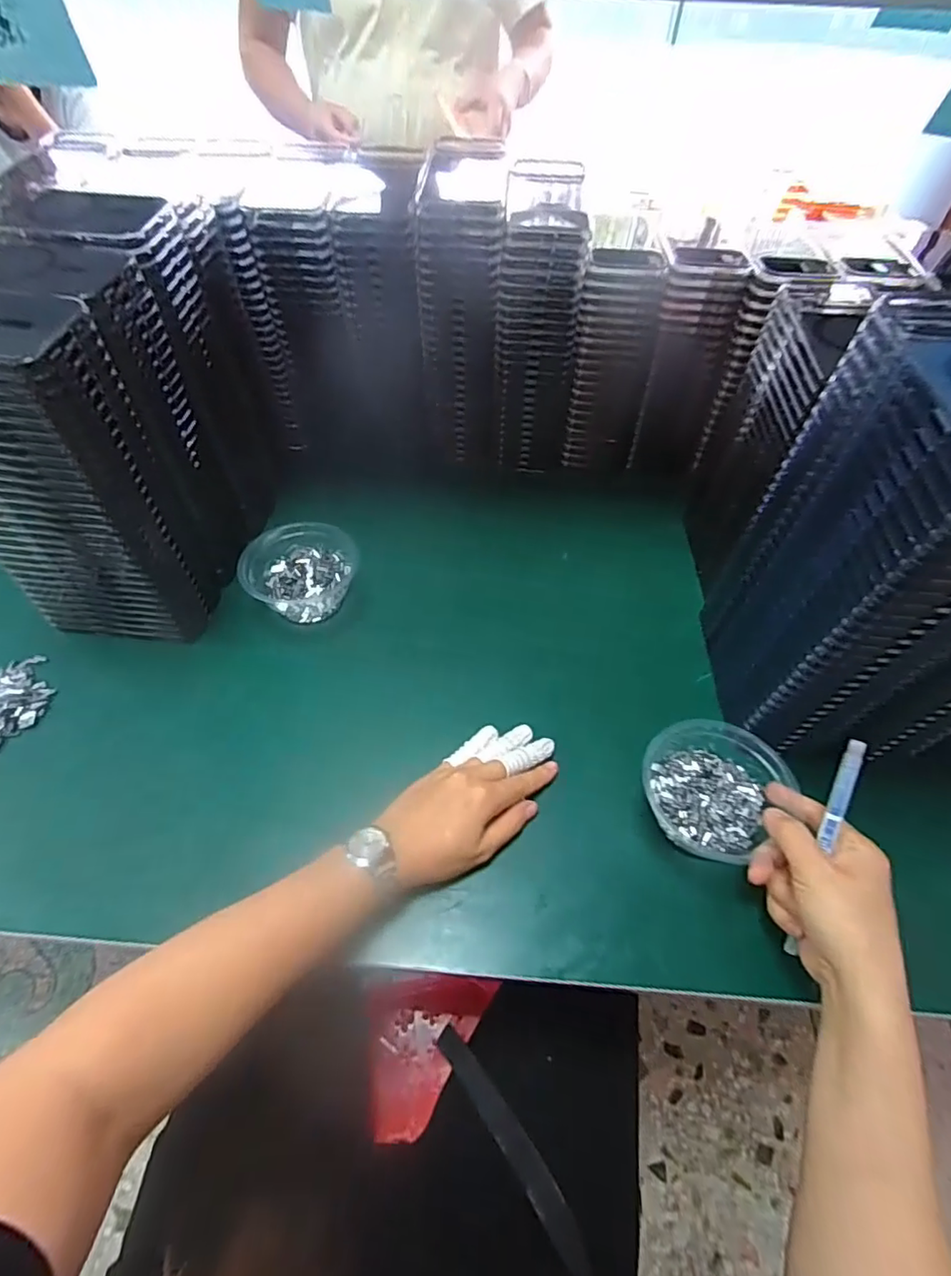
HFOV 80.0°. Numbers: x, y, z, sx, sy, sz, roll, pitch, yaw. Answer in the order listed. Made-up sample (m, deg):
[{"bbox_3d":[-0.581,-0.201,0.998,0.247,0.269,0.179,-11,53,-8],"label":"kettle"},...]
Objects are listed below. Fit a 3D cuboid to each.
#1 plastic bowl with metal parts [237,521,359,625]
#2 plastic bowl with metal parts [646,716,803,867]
[{"bbox_3d":[-0.178,-0.072,0.576,0.097,0.049,0.109,15,55,9],"label":"plastic bowl with metal parts"},{"bbox_3d":[0.188,0.115,0.442,0.106,0.036,0.100,1,54,-1],"label":"plastic bowl with metal parts"}]

